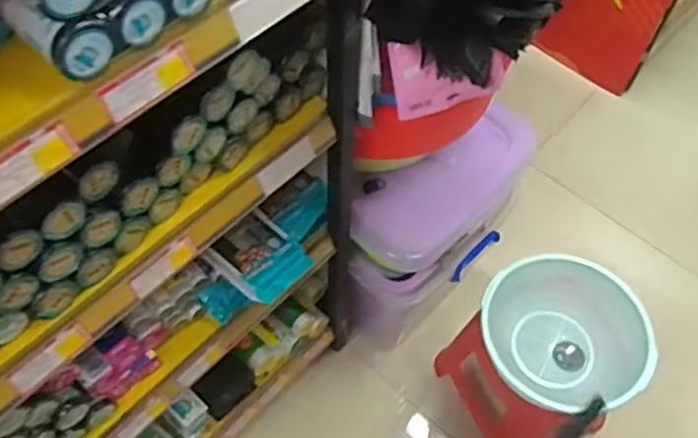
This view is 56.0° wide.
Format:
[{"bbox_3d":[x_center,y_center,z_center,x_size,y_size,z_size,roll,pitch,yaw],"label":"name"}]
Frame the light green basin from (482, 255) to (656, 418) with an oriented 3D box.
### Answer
[{"bbox_3d":[0.422,0.221,1.295,0.310,0.125,0.265,27,61,14],"label":"light green basin"}]

